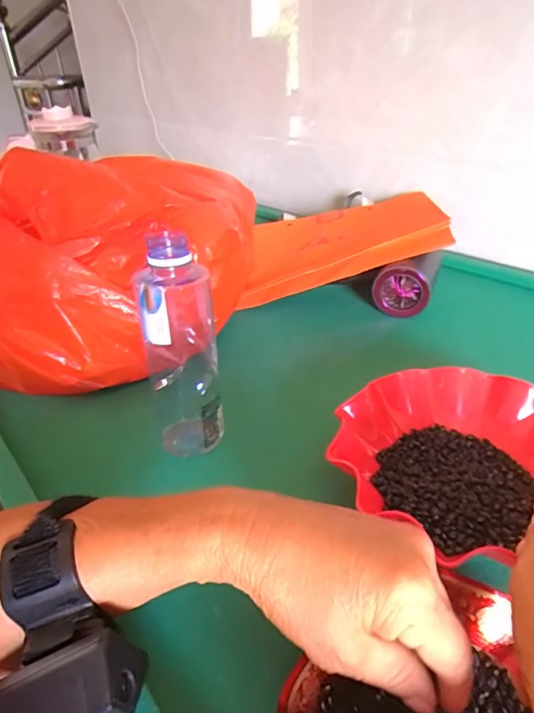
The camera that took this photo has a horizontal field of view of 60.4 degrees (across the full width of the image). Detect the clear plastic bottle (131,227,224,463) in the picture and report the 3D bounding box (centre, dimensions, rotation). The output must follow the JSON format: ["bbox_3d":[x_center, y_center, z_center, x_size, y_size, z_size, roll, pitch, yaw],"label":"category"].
[{"bbox_3d":[-0.069,-0.006,0.367,0.054,0.185,0.063,-10,35,-12],"label":"clear plastic bottle"}]

